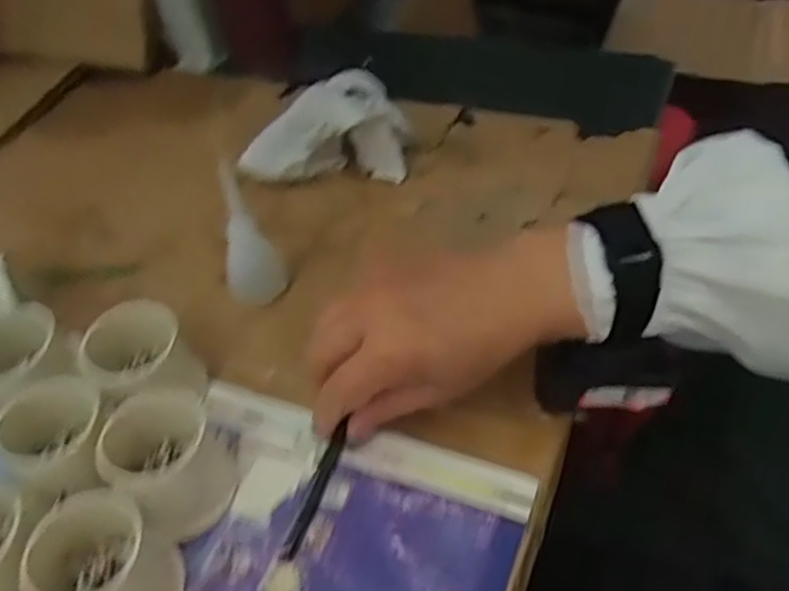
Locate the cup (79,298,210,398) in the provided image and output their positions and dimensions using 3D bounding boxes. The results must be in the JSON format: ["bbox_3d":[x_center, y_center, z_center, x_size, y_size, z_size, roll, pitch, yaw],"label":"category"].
[{"bbox_3d":[-0.136,0.037,0.404,0.057,0.050,0.050,-32,51,-20],"label":"cup"}]

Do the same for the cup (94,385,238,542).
[{"bbox_3d":[-0.109,0.082,0.360,0.056,0.050,0.052,-4,47,5],"label":"cup"}]

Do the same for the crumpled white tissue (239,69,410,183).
[{"bbox_3d":[-0.051,-0.131,0.537,0.113,0.059,0.086,-7,47,2],"label":"crumpled white tissue"}]

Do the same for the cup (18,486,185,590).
[{"bbox_3d":[-0.133,0.123,0.328,0.068,0.046,0.057,18,53,23],"label":"cup"}]

